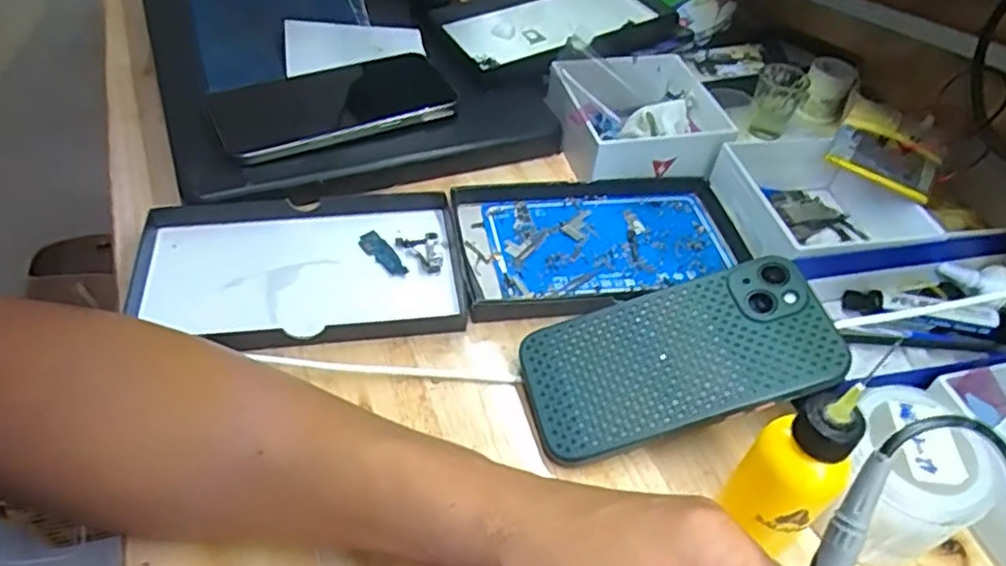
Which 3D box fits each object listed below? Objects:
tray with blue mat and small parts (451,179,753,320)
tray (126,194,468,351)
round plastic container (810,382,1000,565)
[{"bbox_3d":[0.062,-0.028,0.424,0.174,0.015,0.105,-4,47,-9],"label":"tray with blue mat and small parts"},{"bbox_3d":[-0.120,-0.010,0.396,0.185,0.014,0.109,-2,47,-7],"label":"tray"},{"bbox_3d":[0.169,0.085,0.302,0.057,0.057,0.059,3,47,-3],"label":"round plastic container"}]

